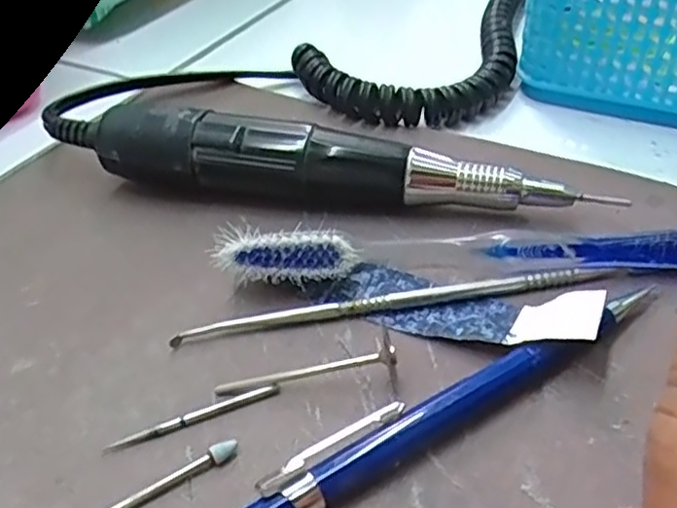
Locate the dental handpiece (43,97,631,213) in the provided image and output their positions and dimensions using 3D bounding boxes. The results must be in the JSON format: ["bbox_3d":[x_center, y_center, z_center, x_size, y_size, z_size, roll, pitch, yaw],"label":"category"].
[{"bbox_3d":[-0.011,-0.029,0.222,0.192,0.031,0.024,6,41,13],"label":"dental handpiece"}]

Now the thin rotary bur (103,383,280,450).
[{"bbox_3d":[-0.035,0.039,0.165,0.042,0.004,0.004,-17,42,-14],"label":"thin rotary bur"}]

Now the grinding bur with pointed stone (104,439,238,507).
[{"bbox_3d":[-0.042,0.052,0.150,0.042,0.004,0.005,-24,44,-21],"label":"grinding bur with pointed stone"}]

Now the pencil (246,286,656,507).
[{"bbox_3d":[0.025,0.035,0.158,0.135,0.012,0.010,-24,44,-22],"label":"pencil"}]

